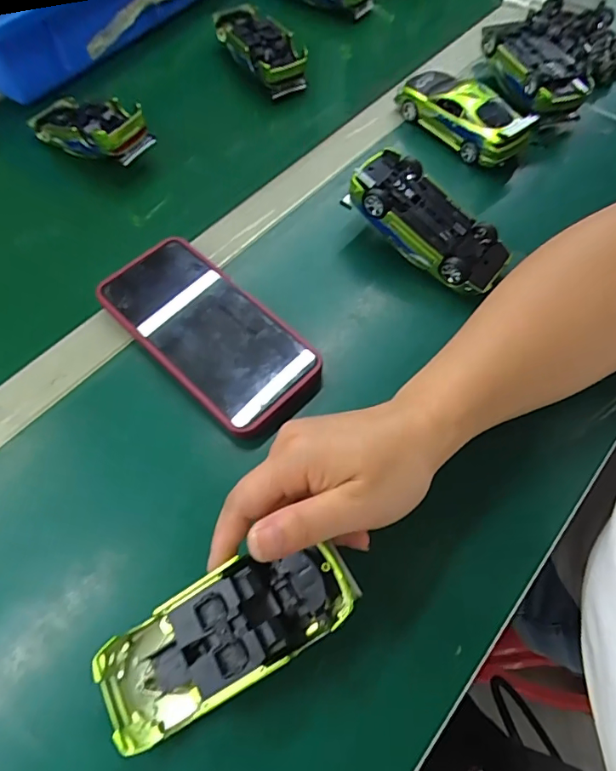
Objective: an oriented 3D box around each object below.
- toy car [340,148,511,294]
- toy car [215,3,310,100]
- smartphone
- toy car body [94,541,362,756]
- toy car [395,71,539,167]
[{"bbox_3d":[0.090,-0.122,0.367,0.127,0.035,0.051,40,67,1],"label":"toy car"},{"bbox_3d":[-0.051,-0.349,0.498,0.050,0.041,0.140,-31,65,-16],"label":"toy car"},{"bbox_3d":[-0.071,-0.041,0.338,0.162,0.015,0.079,41,69,20],"label":"smartphone"},{"bbox_3d":[-0.040,0.123,0.241,0.131,0.022,0.052,-29,64,2],"label":"toy car body"},{"bbox_3d":[0.142,-0.251,0.438,0.125,0.039,0.060,39,68,20],"label":"toy car"}]

